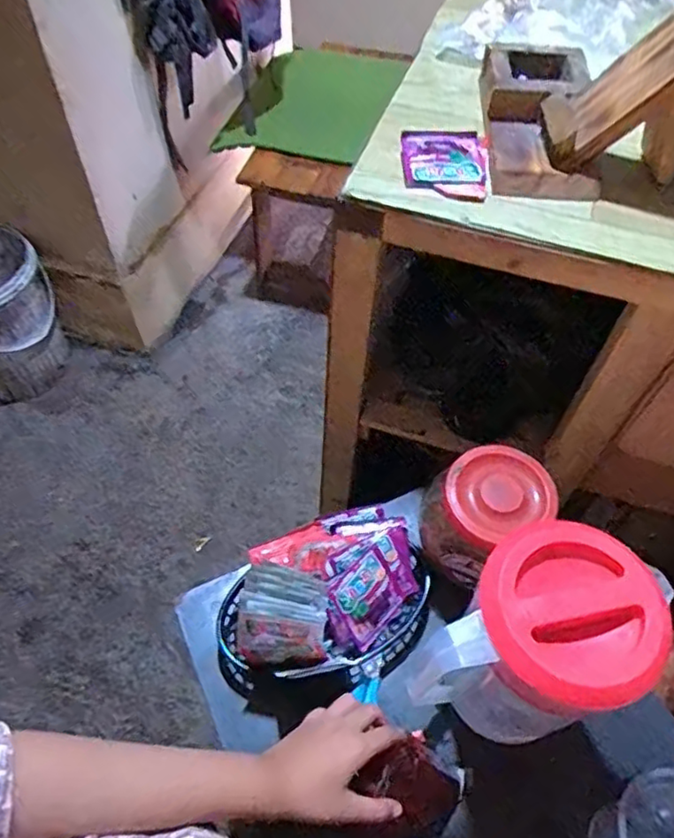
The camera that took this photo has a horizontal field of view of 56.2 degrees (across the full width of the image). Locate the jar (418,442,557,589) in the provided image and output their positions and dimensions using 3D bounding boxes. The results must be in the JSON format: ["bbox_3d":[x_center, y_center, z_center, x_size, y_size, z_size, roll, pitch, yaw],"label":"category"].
[{"bbox_3d":[0.140,0.088,0.620,0.109,0.090,0.098,-29,60,-19],"label":"jar"}]

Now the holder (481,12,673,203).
[{"bbox_3d":[0.232,-0.314,0.577,0.169,0.128,0.186,4,55,3],"label":"holder"}]

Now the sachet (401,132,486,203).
[{"bbox_3d":[0.099,-0.239,0.593,0.075,0.016,0.087,1,55,1],"label":"sachet"}]

